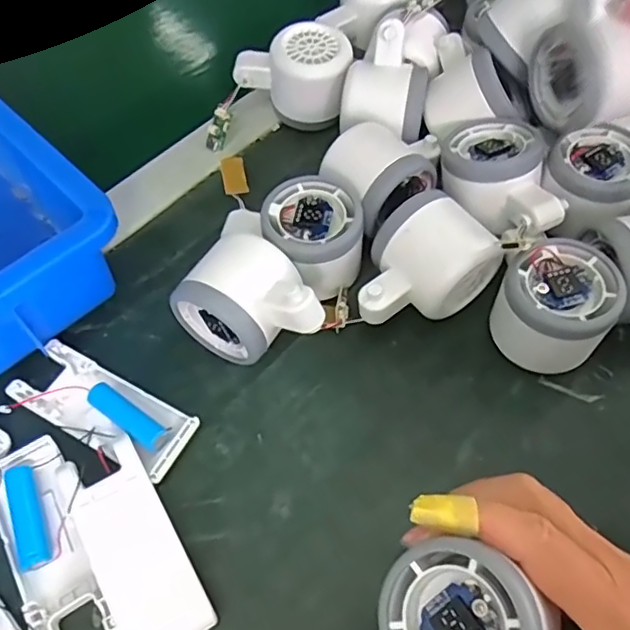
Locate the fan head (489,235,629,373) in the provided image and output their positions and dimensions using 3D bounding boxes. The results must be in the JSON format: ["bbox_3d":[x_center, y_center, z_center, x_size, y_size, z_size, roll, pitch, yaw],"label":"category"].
[{"bbox_3d":[0.128,0.000,0.317,0.056,0.051,0.064,37,67,21],"label":"fan head"}]

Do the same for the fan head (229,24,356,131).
[{"bbox_3d":[-0.013,-0.179,0.430,0.083,0.054,0.058,20,62,13],"label":"fan head"}]

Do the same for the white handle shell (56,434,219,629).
[{"bbox_3d":[-0.087,0.108,0.276,0.039,0.022,0.102,-29,63,-15],"label":"white handle shell"}]

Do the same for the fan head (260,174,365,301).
[{"bbox_3d":[-0.001,-0.044,0.351,0.055,0.051,0.063,-11,60,-5],"label":"fan head"}]

